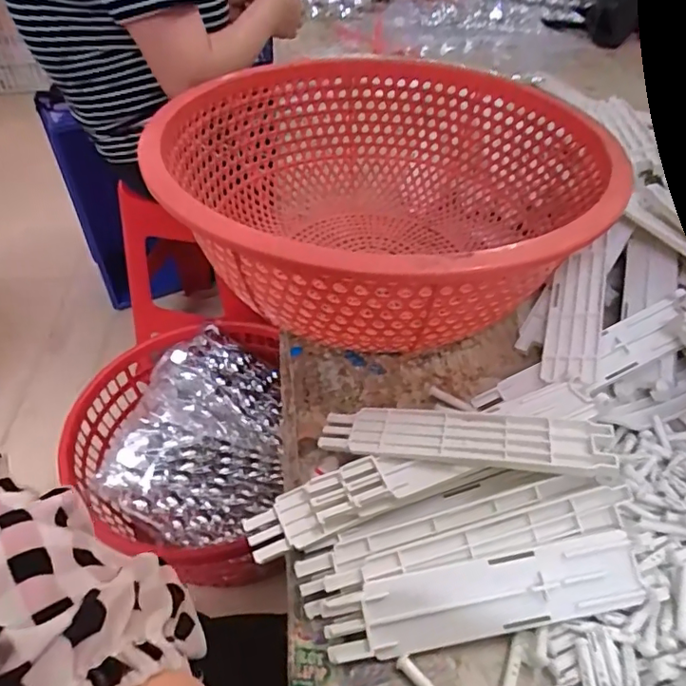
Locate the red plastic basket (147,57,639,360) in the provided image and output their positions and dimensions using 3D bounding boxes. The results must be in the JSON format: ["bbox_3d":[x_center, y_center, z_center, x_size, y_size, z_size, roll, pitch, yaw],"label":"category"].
[{"bbox_3d":[0.029,-0.132,0.480,0.365,0.140,0.389,2,44,-2],"label":"red plastic basket"}]

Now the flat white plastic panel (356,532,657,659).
[{"bbox_3d":[0.086,0.137,0.286,0.147,0.004,0.038,-11,78,-3],"label":"flat white plastic panel"}]

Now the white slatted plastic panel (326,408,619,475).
[{"bbox_3d":[0.074,0.061,0.344,0.178,0.006,0.041,1,40,19],"label":"white slatted plastic panel"}]

